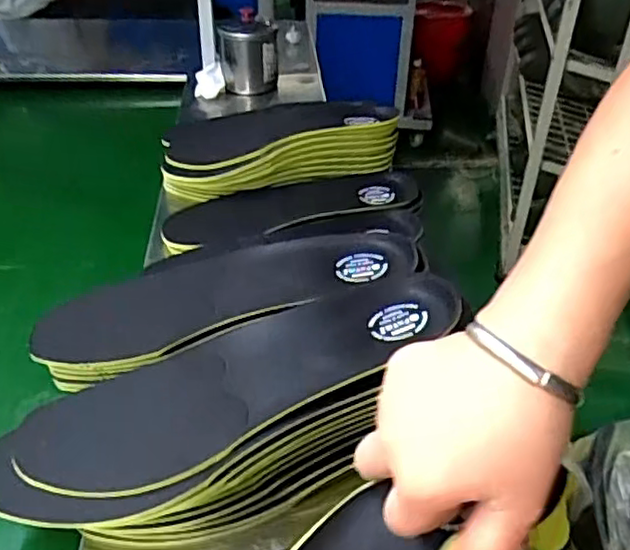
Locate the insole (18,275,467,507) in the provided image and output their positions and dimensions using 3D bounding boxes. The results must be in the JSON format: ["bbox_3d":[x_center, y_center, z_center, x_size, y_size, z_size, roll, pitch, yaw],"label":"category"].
[{"bbox_3d":[-0.052,0.072,0.458,0.307,0.020,0.103,-23,38,-2],"label":"insole"}]

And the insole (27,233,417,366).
[{"bbox_3d":[-0.076,0.013,0.547,0.307,0.024,0.104,-14,35,6],"label":"insole"}]

